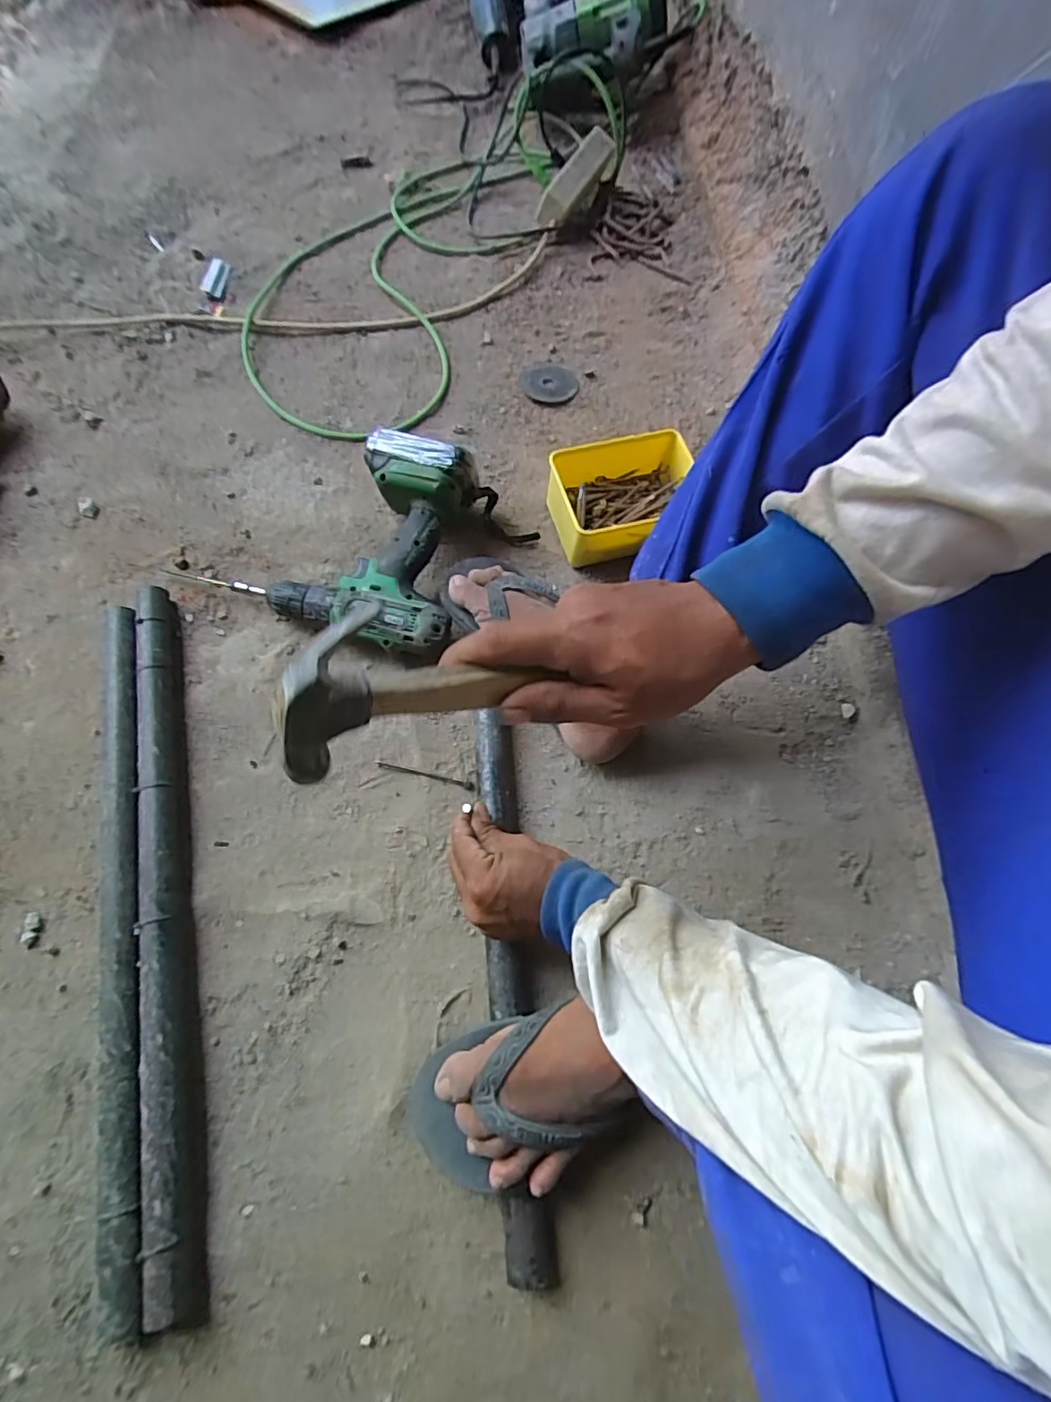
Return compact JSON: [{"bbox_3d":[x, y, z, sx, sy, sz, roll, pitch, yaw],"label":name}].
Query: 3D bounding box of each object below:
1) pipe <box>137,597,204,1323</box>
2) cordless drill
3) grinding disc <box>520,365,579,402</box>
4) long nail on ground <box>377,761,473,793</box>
[{"bbox_3d":[-0.317,0.157,0.502,0.031,0.033,0.592,-13,69,-7],"label":"pipe"},{"bbox_3d":[-0.166,-0.176,0.605,0.293,0.096,0.218,20,68,6],"label":"cordless drill"},{"bbox_3d":[0.032,-0.423,0.758,0.073,0.004,0.073,1,68,-2],"label":"grinding disc"},{"bbox_3d":[-0.096,0.072,0.556,0.094,0.004,0.008,13,68,3],"label":"long nail on ground"}]

